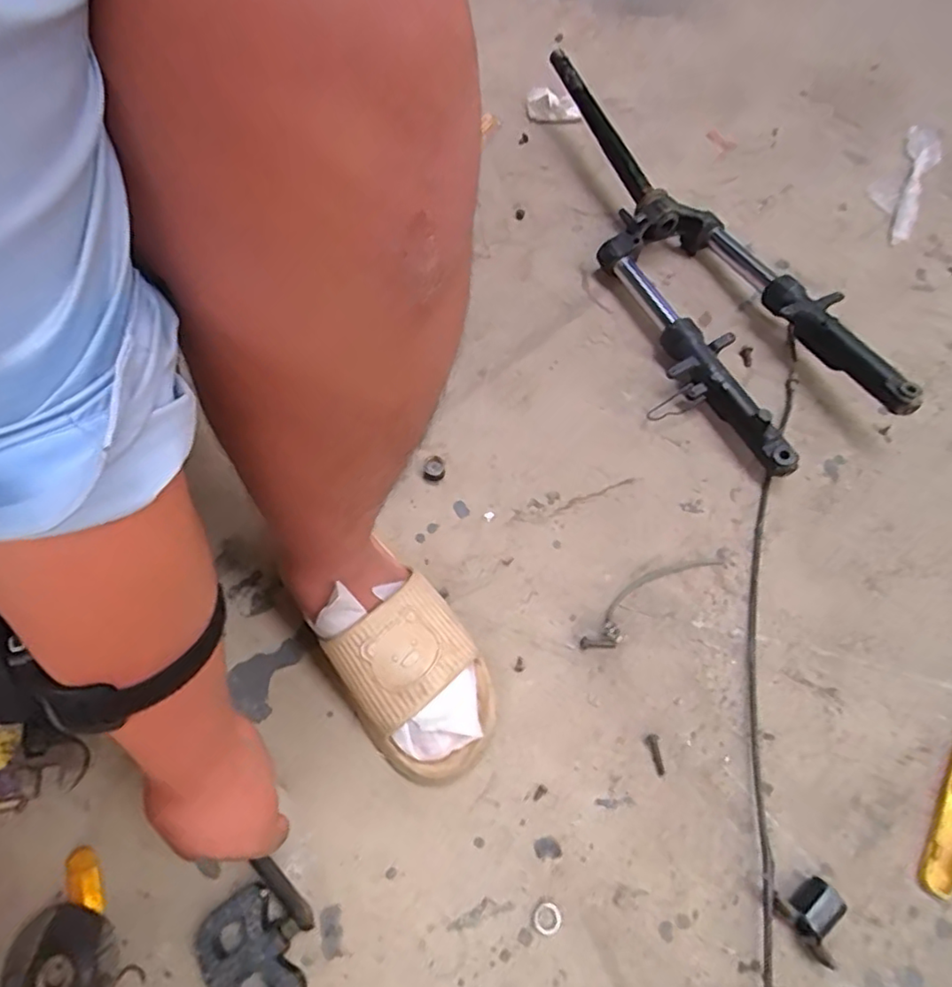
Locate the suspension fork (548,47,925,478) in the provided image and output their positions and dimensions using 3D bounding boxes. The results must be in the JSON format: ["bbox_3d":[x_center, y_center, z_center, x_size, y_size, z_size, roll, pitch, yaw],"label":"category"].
[{"bbox_3d":[0.264,-0.330,0.779,0.207,0.096,0.669,-18,66,-12],"label":"suspension fork"}]

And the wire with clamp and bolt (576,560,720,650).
[{"bbox_3d":[0.171,0.100,0.600,0.170,0.010,0.037,-32,69,-17],"label":"wire with clamp and bolt"}]

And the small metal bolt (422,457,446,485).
[{"bbox_3d":[-0.045,-0.025,0.654,0.024,0.014,0.025,1,63,-2],"label":"small metal bolt"}]

